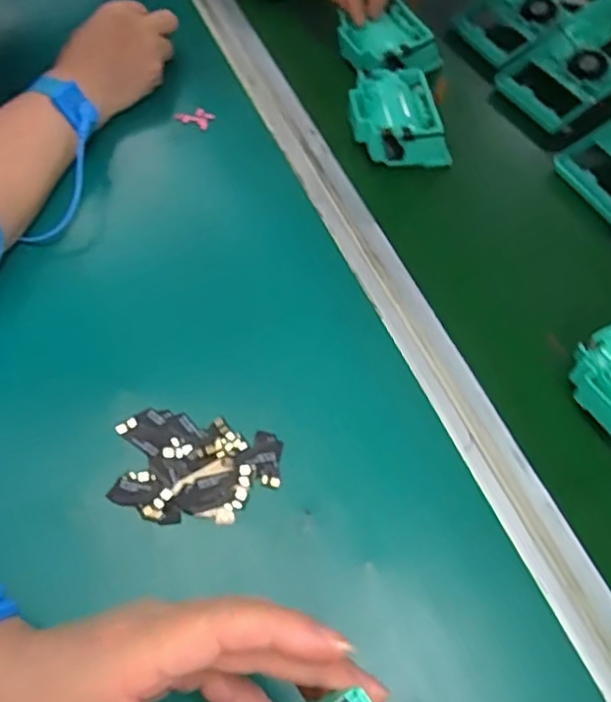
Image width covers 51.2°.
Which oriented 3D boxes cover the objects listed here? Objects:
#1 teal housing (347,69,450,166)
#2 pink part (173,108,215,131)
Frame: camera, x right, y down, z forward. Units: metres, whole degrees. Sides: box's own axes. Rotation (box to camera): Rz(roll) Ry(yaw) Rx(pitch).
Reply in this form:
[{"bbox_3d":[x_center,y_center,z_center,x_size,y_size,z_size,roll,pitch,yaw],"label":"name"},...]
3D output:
[{"bbox_3d":[0.072,-0.189,0.518,0.074,0.040,0.074,-7,54,-7],"label":"teal housing"},{"bbox_3d":[-0.092,-0.194,0.528,0.030,0.011,0.014,12,54,7],"label":"pink part"}]

